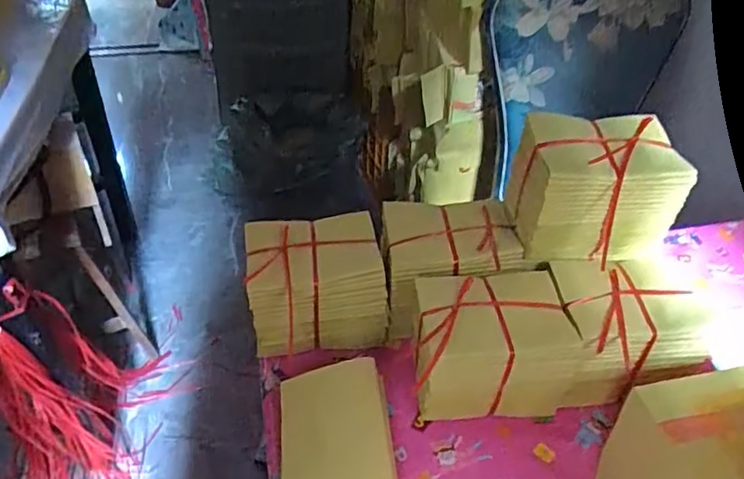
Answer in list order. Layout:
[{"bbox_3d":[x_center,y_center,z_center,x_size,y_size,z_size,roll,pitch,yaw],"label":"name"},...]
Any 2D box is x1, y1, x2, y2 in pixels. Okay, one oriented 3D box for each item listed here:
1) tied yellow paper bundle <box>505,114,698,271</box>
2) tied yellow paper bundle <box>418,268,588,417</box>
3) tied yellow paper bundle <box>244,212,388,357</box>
[{"bbox_3d":[0.262,-0.060,0.700,0.161,0.140,0.122,-5,41,-7],"label":"tied yellow paper bundle"},{"bbox_3d":[0.133,0.129,0.686,0.179,0.135,0.127,-4,41,-6],"label":"tied yellow paper bundle"},{"bbox_3d":[-0.073,0.059,0.755,0.164,0.132,0.120,-7,41,-9],"label":"tied yellow paper bundle"}]

